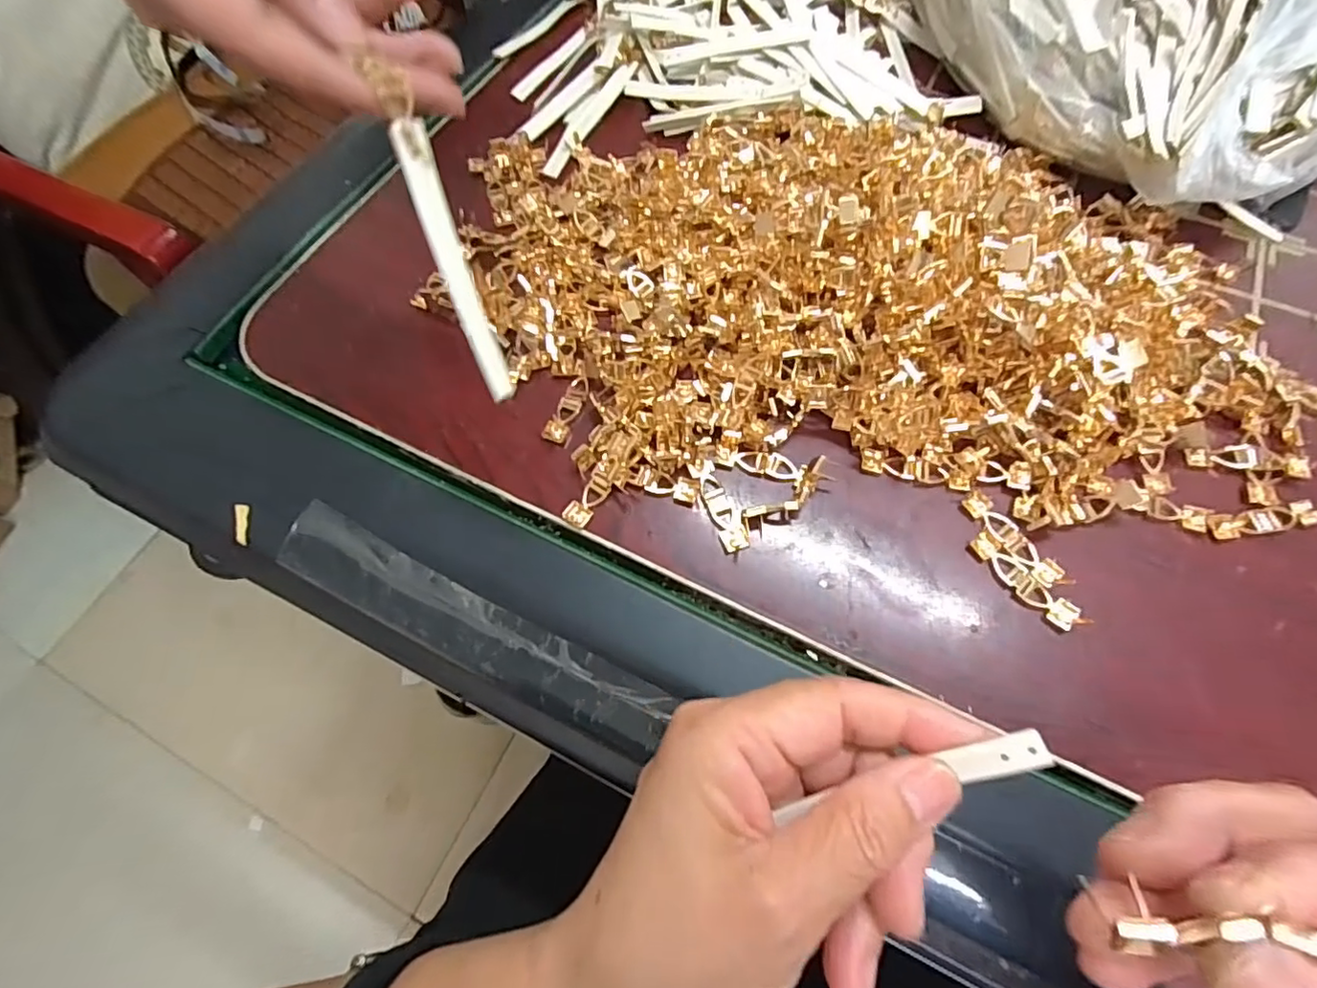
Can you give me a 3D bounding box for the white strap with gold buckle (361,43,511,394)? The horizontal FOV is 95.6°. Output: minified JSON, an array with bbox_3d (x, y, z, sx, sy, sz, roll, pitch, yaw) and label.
[{"bbox_3d":[-0.075,-0.088,0.215,0.011,0.010,0.109,-18,106,-7],"label":"white strap with gold buckle"}]

